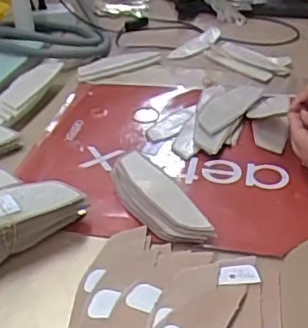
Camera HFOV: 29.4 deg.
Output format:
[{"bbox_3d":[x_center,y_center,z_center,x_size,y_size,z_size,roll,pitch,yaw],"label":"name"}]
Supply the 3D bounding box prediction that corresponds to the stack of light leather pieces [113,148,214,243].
[{"bbox_3d":[0.002,0.034,0.697,0.064,0.030,0.187,-13,34,-22],"label":"stack of light leather pieces"}]

